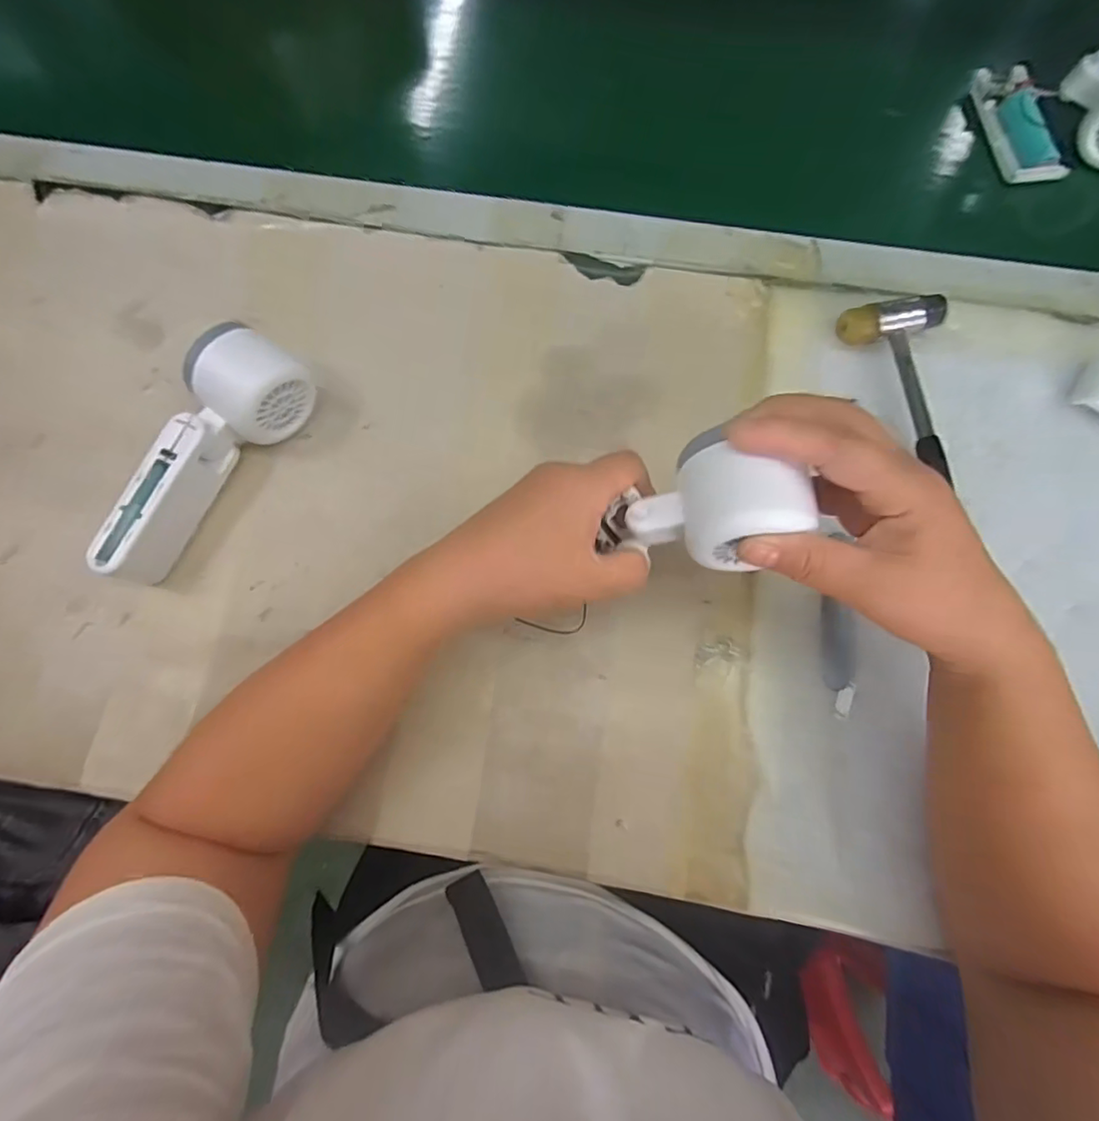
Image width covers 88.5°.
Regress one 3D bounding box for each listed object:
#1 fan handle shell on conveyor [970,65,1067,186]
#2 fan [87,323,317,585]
[{"bbox_3d":[0.352,-0.329,0.422,0.042,0.020,0.096,-12,78,-2],"label":"fan handle shell on conveyor"},{"bbox_3d":[-0.214,-0.065,0.347,0.053,0.052,0.168,34,80,8],"label":"fan"}]

